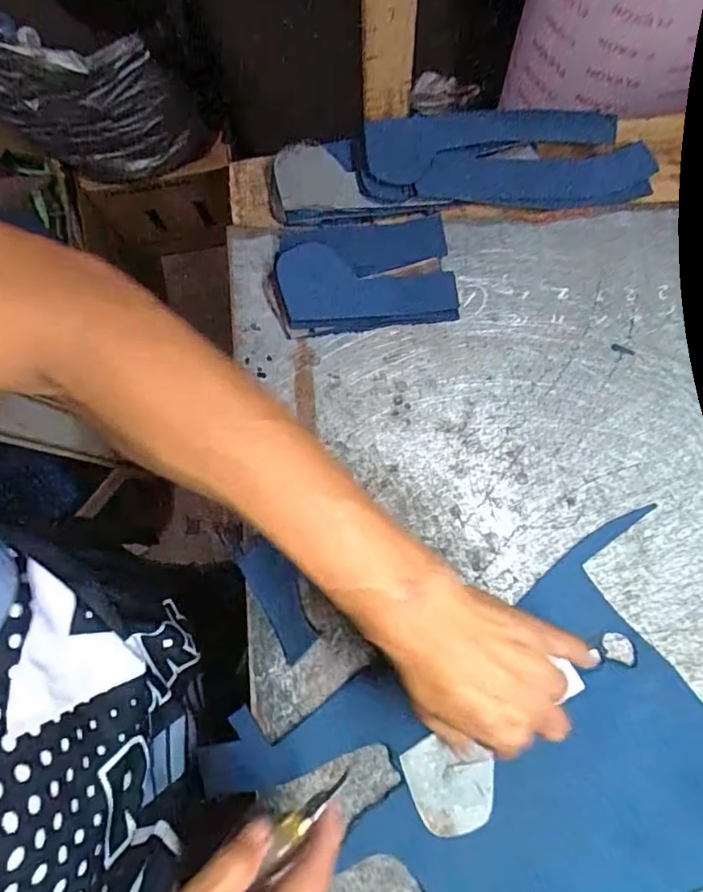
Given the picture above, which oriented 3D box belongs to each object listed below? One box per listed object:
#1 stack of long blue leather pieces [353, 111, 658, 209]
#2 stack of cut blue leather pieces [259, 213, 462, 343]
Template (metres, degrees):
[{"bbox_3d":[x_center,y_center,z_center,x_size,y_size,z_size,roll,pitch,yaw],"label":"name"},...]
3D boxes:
[{"bbox_3d":[0.128,-0.238,0.457,0.244,0.029,0.073,-4,77,-1],"label":"stack of long blue leather pieces"},{"bbox_3d":[0.008,-0.139,0.457,0.145,0.013,0.092,-7,77,-1],"label":"stack of cut blue leather pieces"}]

